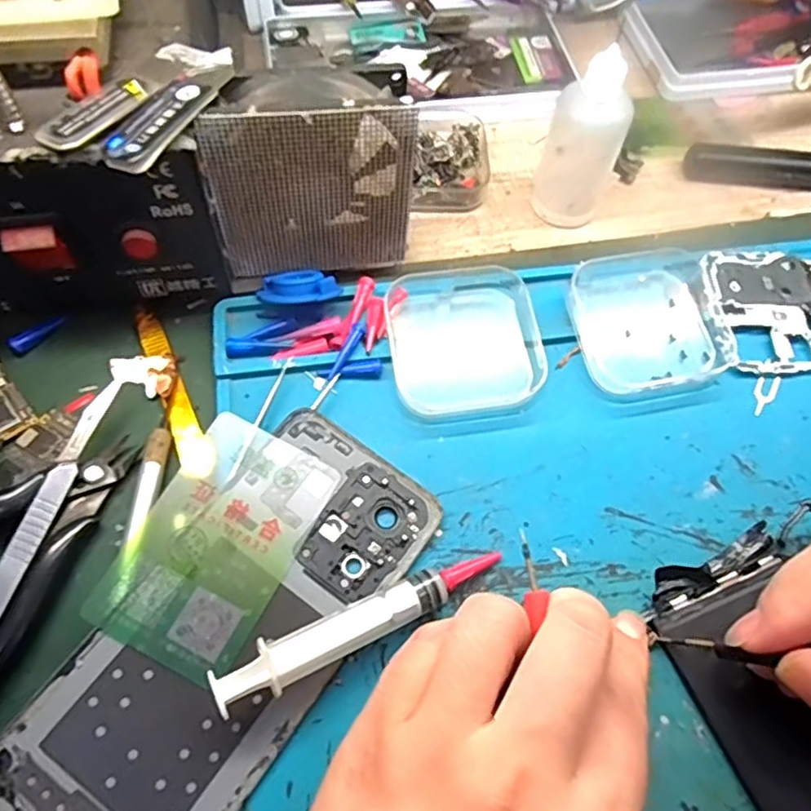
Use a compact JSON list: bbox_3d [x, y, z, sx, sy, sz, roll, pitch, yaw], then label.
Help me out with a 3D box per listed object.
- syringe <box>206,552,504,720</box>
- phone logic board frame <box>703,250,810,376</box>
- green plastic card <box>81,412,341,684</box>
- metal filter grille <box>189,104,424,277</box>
[{"bbox_3d":[-0.012,0.071,0.207,0.101,0.022,0.014,-25,67,-16],"label":"syringe"},{"bbox_3d":[0.165,-0.044,0.287,0.049,0.007,0.065,2,62,-3],"label":"phone logic board frame"},{"bbox_3d":[-0.066,0.048,0.224,0.053,0.004,0.084,28,65,4],"label":"green plastic card"},{"bbox_3d":[-0.032,-0.084,0.256,0.086,0.082,0.004,-8,61,-8],"label":"metal filter grille"}]

